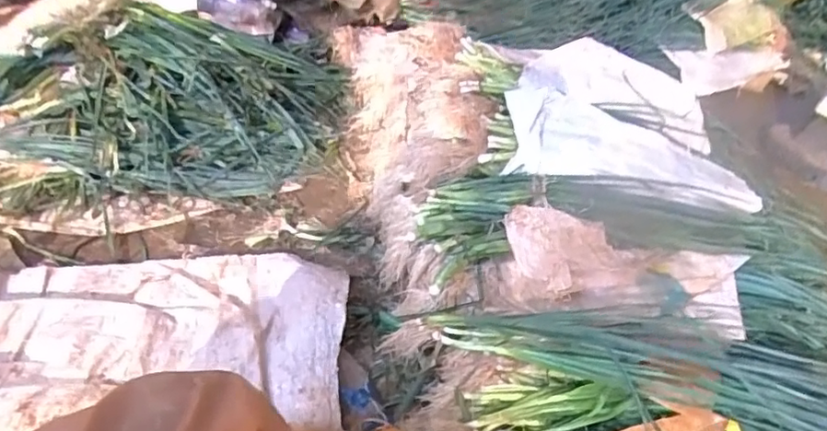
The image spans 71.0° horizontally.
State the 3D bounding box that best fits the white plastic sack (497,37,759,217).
[{"bbox_3d":[0.478,-0.228,1.327,0.540,0.117,0.565,12,39,2],"label":"white plastic sack"}]

